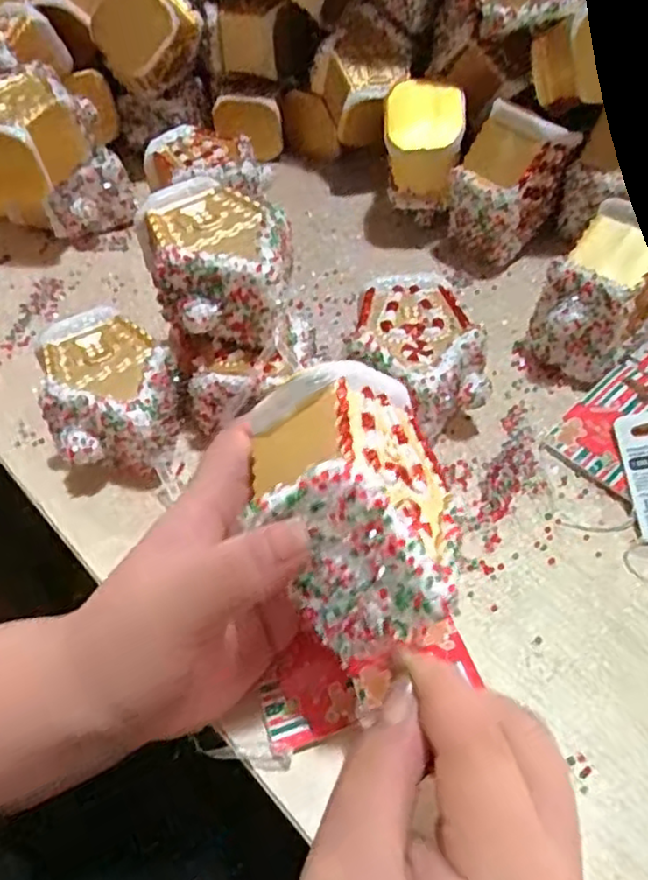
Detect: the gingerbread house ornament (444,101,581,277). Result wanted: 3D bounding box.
[{"bbox_3d":[0.109,-0.152,0.399,0.058,0.080,0.043,-36,58,-24],"label":"gingerbread house ornament"}]

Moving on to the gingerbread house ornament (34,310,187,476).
[{"bbox_3d":[-0.101,-0.021,0.328,0.059,0.046,0.083,-14,52,-9],"label":"gingerbread house ornament"}]

